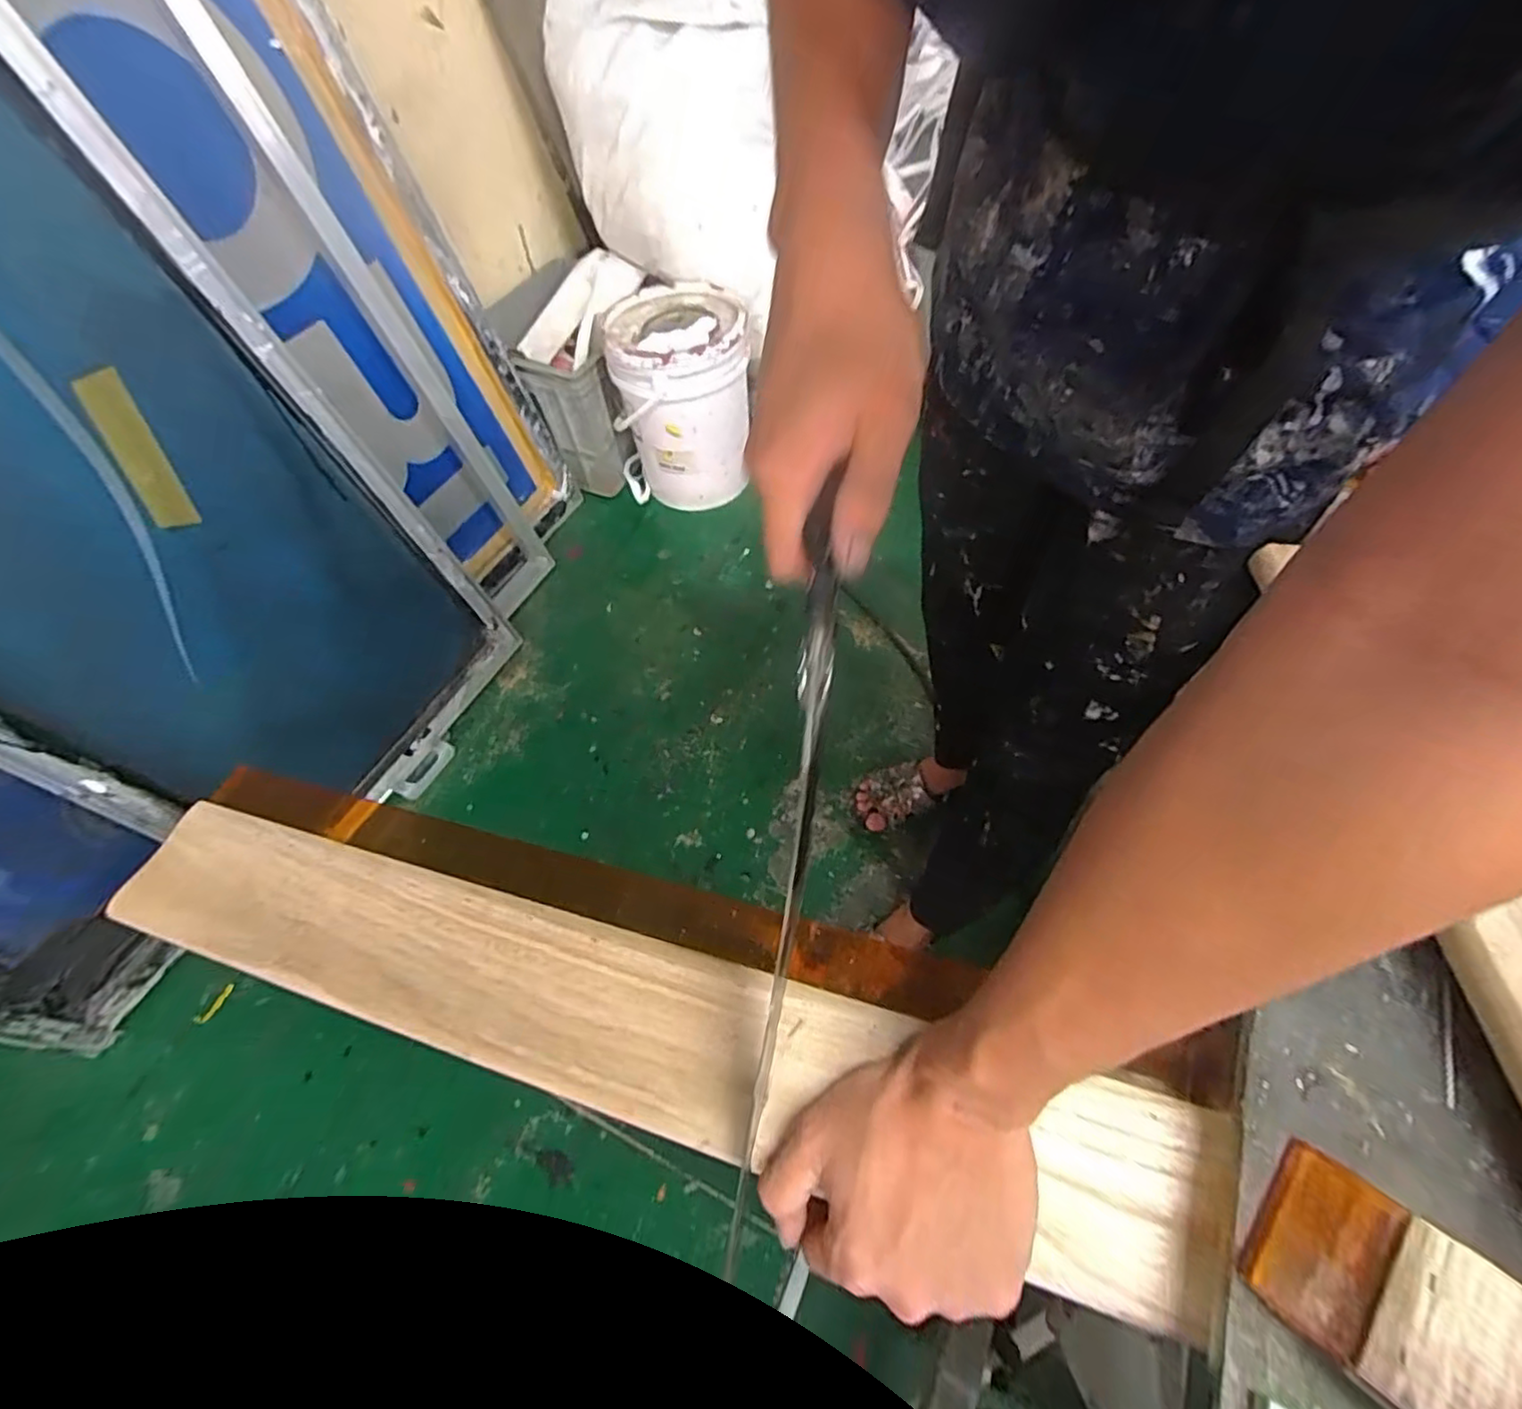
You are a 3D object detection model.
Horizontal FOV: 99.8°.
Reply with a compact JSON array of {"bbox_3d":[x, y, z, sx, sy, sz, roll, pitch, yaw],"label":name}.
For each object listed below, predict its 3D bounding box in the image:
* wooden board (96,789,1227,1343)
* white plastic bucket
[{"bbox_3d":[-0.110,0.163,0.358,0.635,0.019,0.085,10,58,15],"label":"wooden board"},{"bbox_3d":[-0.183,-0.686,1.489,0.320,0.400,0.285,-8,57,-1],"label":"white plastic bucket"}]

